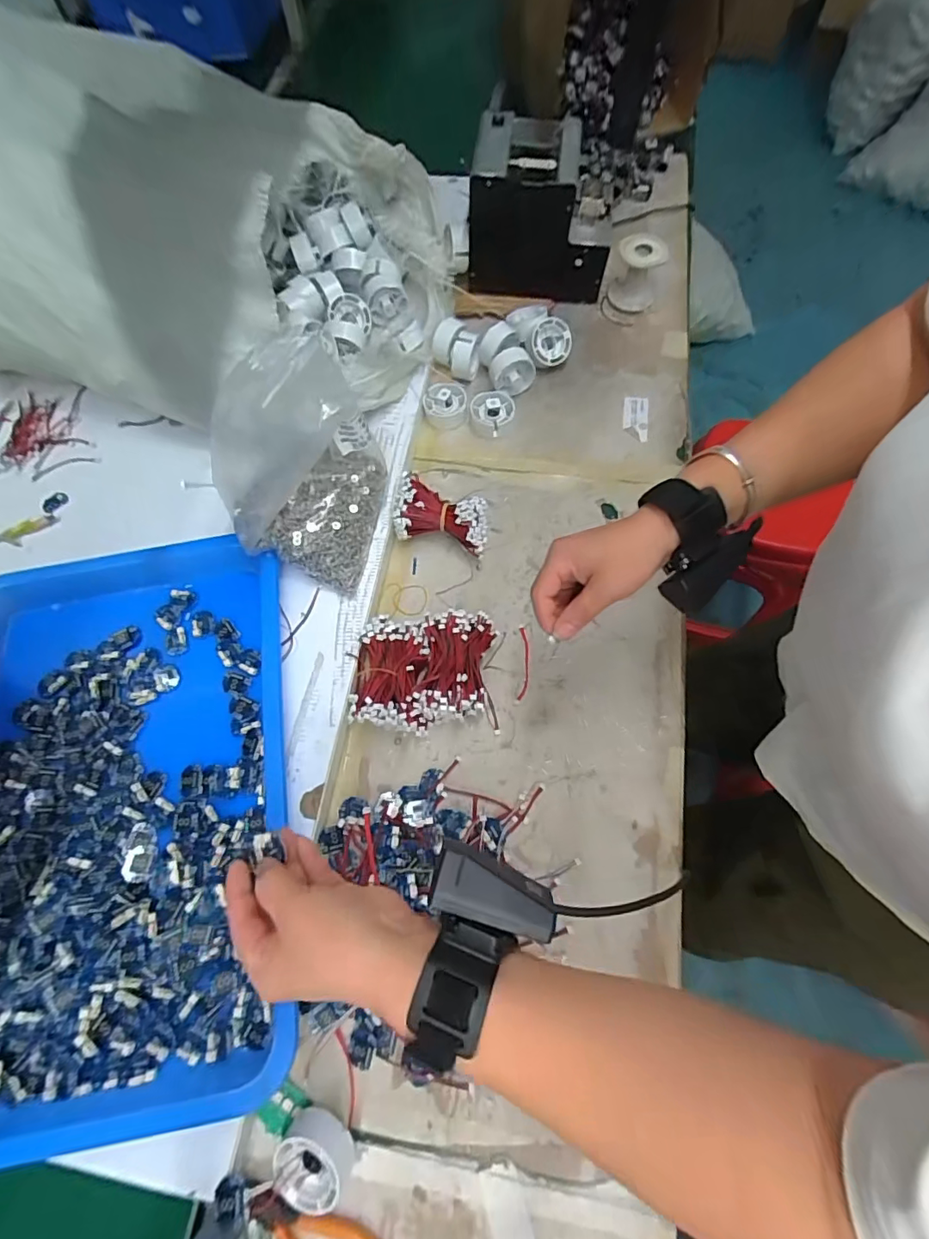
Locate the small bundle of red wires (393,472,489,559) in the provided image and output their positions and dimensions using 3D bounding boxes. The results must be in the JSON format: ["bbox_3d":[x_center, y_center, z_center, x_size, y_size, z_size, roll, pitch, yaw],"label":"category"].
[{"bbox_3d":[-0.023,-0.115,0.555,0.102,0.060,0.067,12,70,6],"label":"small bundle of red wires"}]

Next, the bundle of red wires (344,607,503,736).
[{"bbox_3d":[-0.038,0.053,0.495,0.144,0.051,0.116,-6,69,0],"label":"bundle of red wires"}]

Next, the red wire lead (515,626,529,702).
[{"bbox_3d":[0.061,0.046,0.522,0.012,0.006,0.086,4,70,3],"label":"red wire lead"}]

